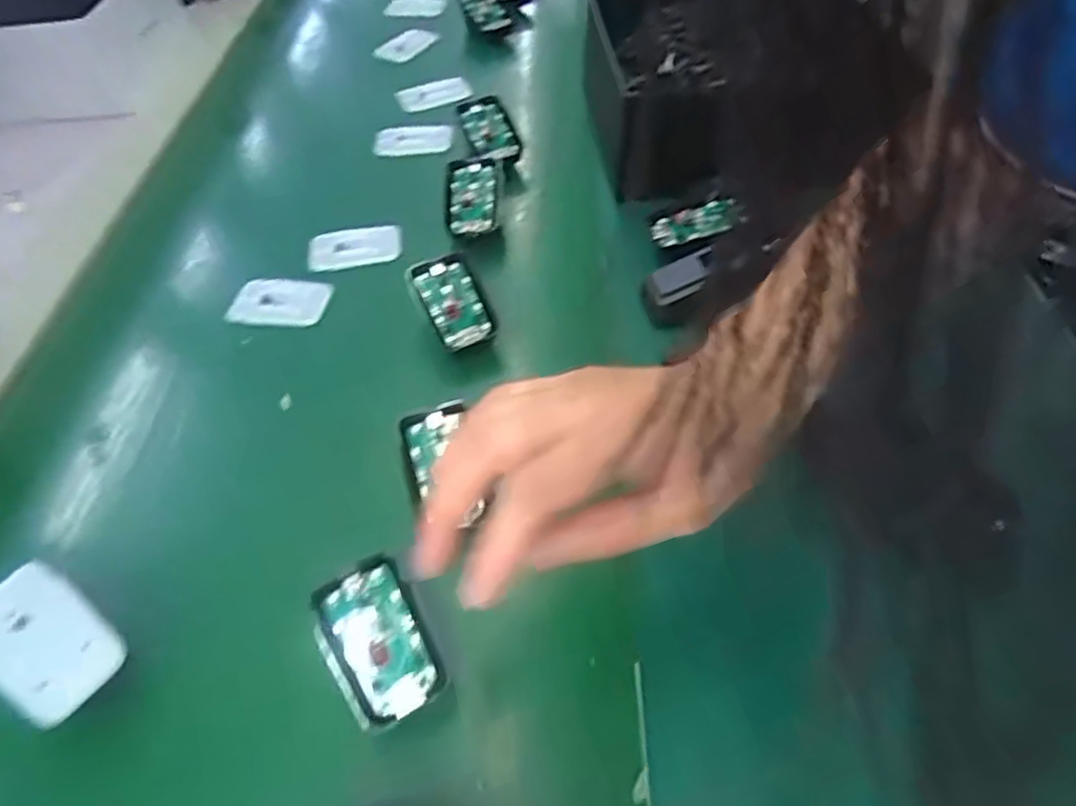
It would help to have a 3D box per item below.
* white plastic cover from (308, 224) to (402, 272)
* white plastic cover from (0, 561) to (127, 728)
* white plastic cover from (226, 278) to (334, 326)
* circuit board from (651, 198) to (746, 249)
[{"bbox_3d":[-0.145,-0.123,0.524,0.073,0.009,0.040,-10,52,-8],"label":"white plastic cover"},{"bbox_3d":[-0.228,0.109,0.305,0.067,0.005,0.046,39,70,8],"label":"white plastic cover"},{"bbox_3d":[-0.189,-0.075,0.486,0.069,0.007,0.042,3,51,3],"label":"white plastic cover"},{"bbox_3d":[0.112,-0.127,0.473,0.061,0.005,0.029,-17,52,5],"label":"circuit board"}]

